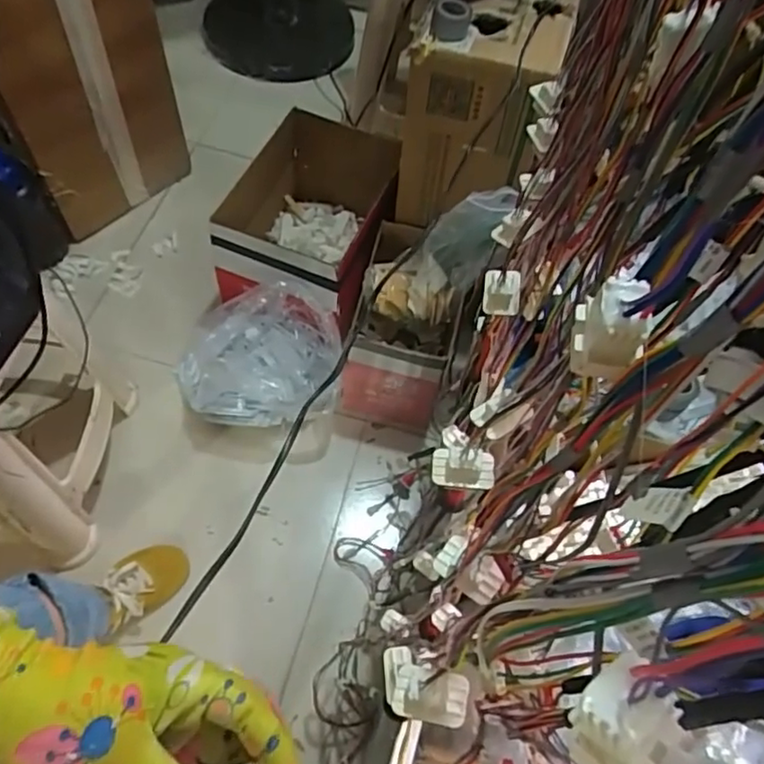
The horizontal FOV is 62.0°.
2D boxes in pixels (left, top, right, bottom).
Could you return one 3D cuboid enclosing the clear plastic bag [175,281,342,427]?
[{"bbox_3d":[-0.230,-0.047,1.168,0.309,0.174,0.199,7,61,-2],"label":"clear plastic bag"}]

